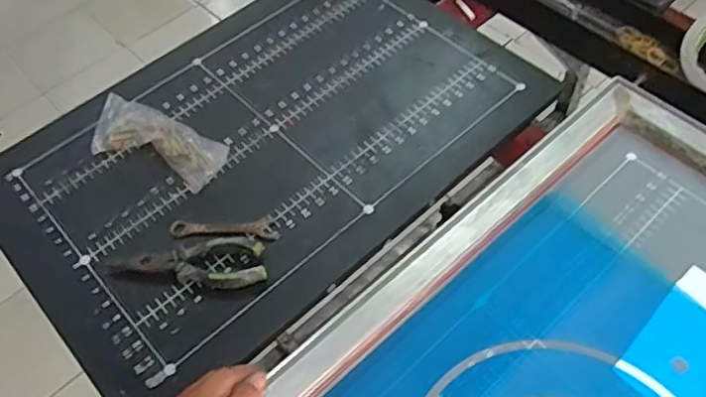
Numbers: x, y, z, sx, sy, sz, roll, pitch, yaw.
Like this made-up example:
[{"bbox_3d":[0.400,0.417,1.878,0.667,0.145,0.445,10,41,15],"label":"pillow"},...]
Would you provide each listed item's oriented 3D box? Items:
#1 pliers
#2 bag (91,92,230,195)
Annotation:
[{"bbox_3d":[-0.163,0.070,0.610,0.152,0.020,0.052,-8,56,-3],"label":"pliers"},{"bbox_3d":[-0.225,-0.067,0.708,0.175,0.023,0.075,21,59,16],"label":"bag"}]

